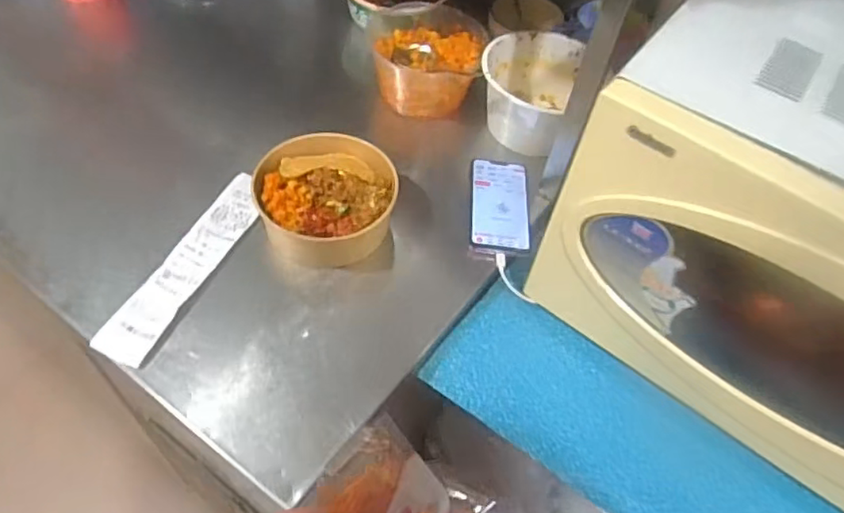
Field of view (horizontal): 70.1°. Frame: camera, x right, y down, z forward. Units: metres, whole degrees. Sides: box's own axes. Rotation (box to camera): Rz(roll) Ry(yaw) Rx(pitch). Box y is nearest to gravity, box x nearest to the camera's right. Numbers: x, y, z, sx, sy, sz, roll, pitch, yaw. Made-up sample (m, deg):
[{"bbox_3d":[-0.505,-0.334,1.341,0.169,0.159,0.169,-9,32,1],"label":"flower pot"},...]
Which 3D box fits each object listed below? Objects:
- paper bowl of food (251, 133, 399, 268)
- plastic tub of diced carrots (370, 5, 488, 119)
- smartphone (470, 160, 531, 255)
[{"bbox_3d":[-0.110,-0.072,0.688,0.152,0.071,0.167,3,53,-3],"label":"paper bowl of food"},{"bbox_3d":[0.009,-0.269,0.851,0.147,0.089,0.149,3,53,-3],"label":"plastic tub of diced carrots"},{"bbox_3d":[0.096,-0.068,0.744,0.071,0.014,0.144,5,52,-1],"label":"smartphone"}]

